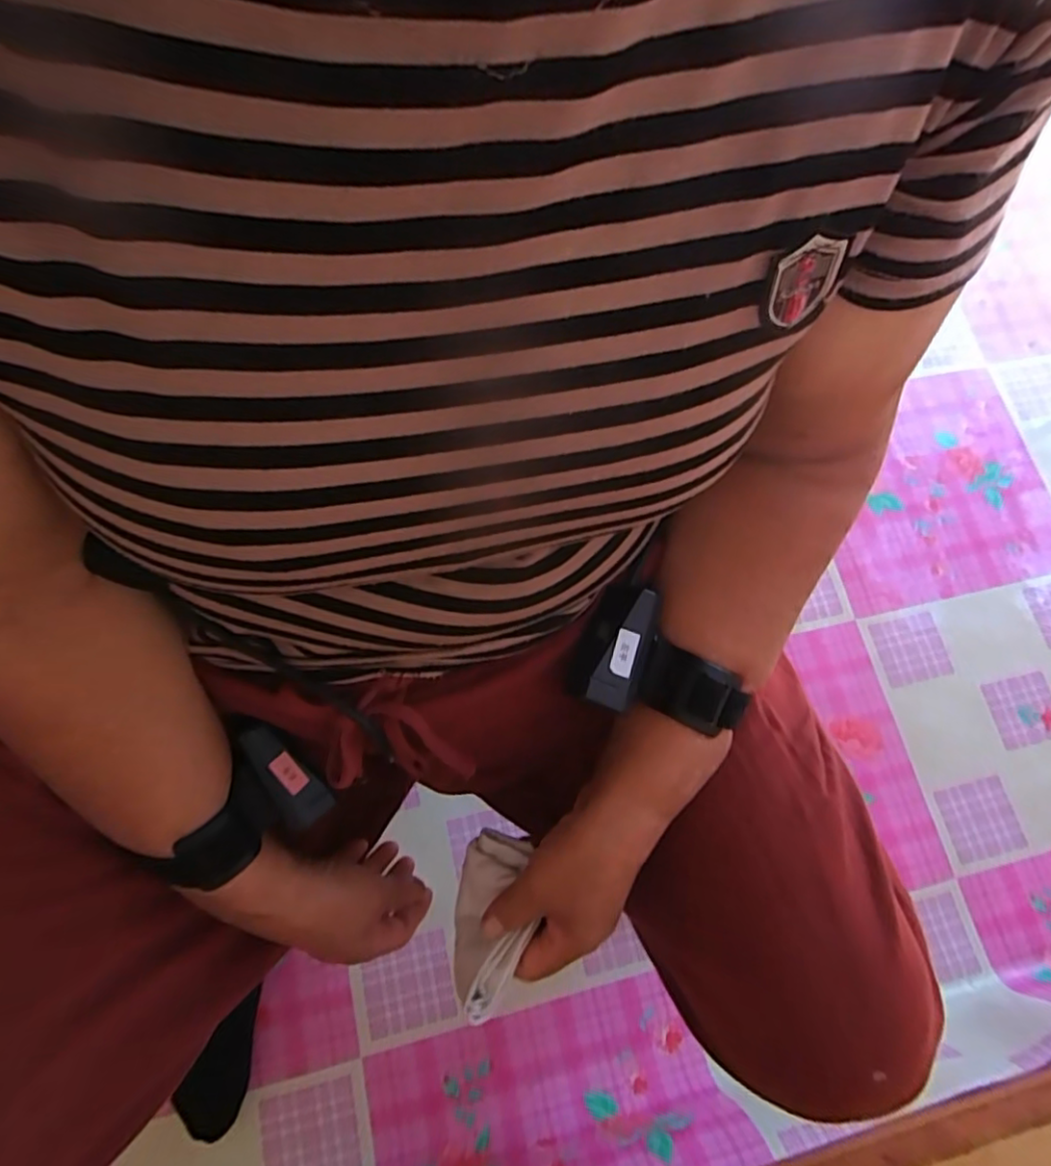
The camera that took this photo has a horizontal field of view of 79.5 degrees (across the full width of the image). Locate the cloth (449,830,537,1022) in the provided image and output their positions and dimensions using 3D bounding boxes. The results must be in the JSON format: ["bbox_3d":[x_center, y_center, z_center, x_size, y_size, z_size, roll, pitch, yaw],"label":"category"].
[{"bbox_3d":[-0.023,0.202,0.382,0.022,0.054,0.094,23,67,-31],"label":"cloth"}]

